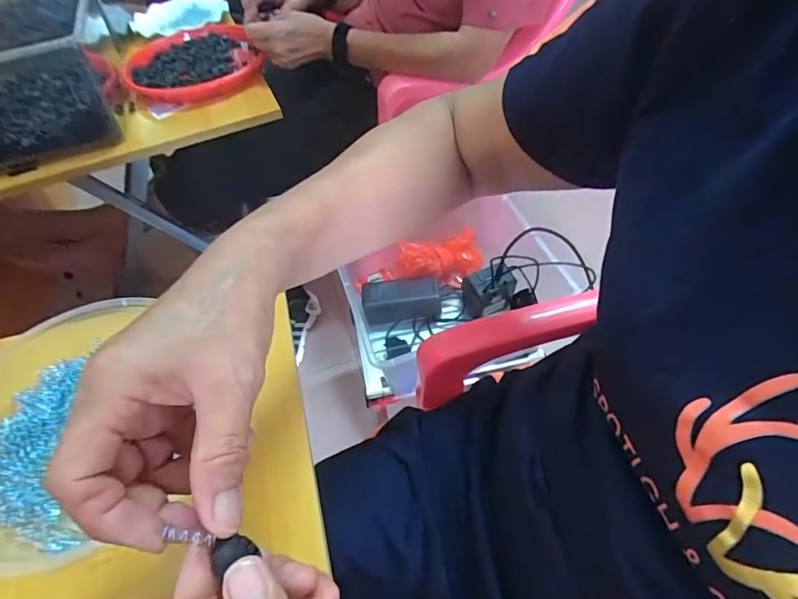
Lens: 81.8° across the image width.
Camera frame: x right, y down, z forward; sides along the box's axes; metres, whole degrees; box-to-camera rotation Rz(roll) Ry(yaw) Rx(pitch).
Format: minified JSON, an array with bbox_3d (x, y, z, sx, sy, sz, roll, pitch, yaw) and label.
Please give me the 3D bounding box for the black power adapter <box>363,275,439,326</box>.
[{"bbox_3d":[0.005,0.003,0.787,0.129,0.063,0.056,-2,50,3],"label":"black power adapter"}]

